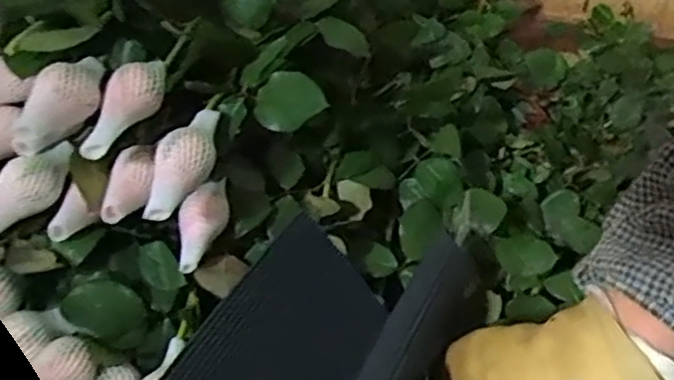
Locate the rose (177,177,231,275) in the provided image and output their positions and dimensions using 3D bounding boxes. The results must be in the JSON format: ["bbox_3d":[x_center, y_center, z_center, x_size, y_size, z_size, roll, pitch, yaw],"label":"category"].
[{"bbox_3d":[-0.090,0.021,0.452,0.026,0.025,0.068,7,60,18],"label":"rose"}]

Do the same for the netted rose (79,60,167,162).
[{"bbox_3d":[-0.130,-0.052,0.423,0.028,0.030,0.086,9,52,20],"label":"netted rose"}]

